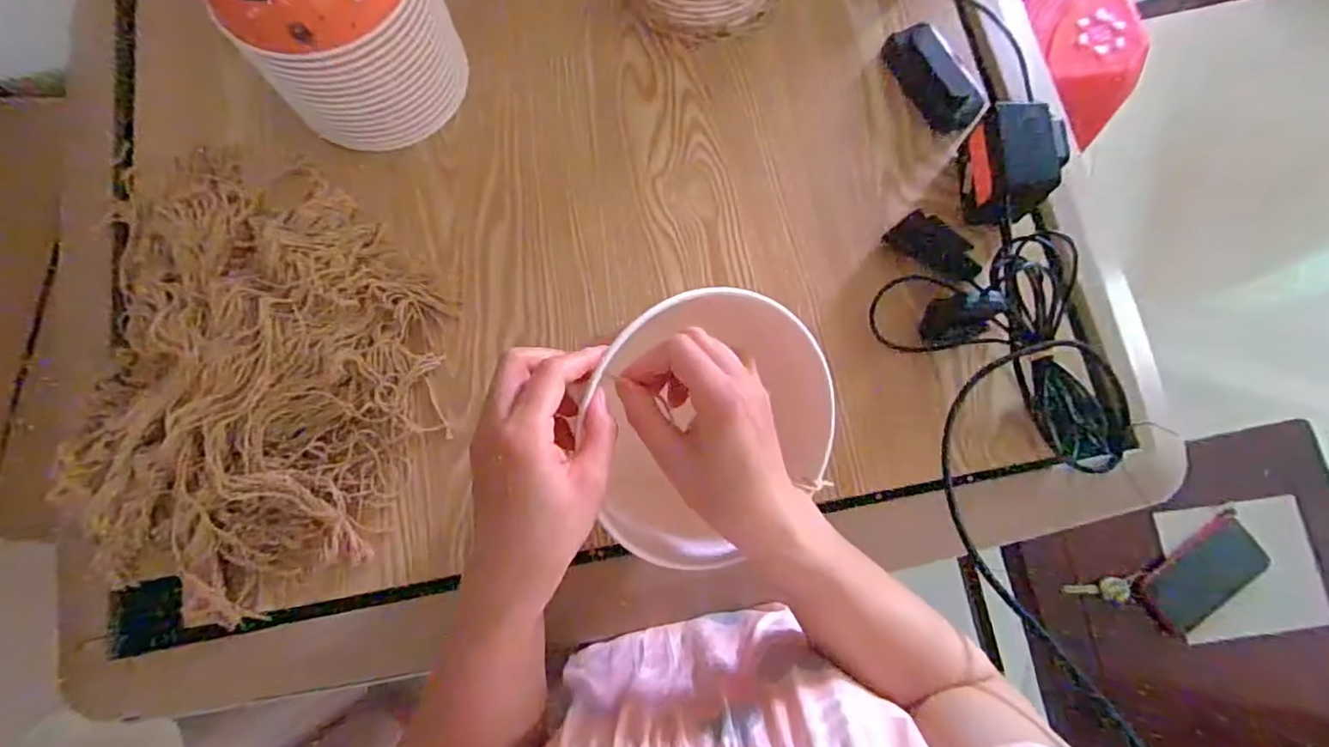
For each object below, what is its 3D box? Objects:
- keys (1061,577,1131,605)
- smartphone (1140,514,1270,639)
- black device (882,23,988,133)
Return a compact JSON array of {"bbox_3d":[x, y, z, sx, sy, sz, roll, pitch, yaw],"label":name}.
[{"bbox_3d":[0.564,0.281,0.787,0.077,0.013,0.031,-4,76,22],"label":"keys"},{"bbox_3d":[0.690,0.258,0.773,0.165,0.009,0.074,-38,68,-2],"label":"smartphone"},{"bbox_3d":[0.253,-0.277,0.564,0.048,0.034,0.108,-28,79,-5],"label":"black device"}]

